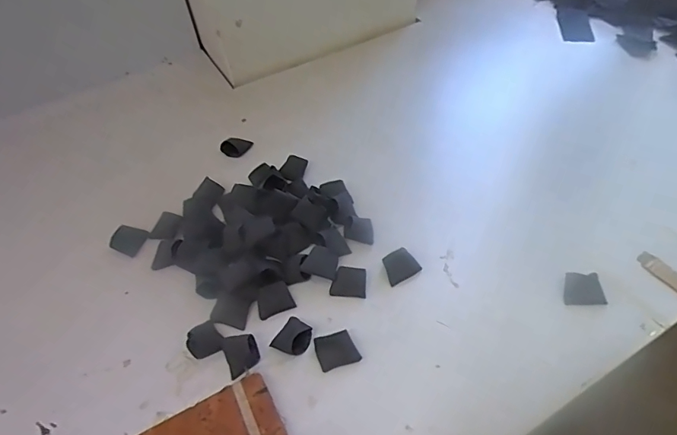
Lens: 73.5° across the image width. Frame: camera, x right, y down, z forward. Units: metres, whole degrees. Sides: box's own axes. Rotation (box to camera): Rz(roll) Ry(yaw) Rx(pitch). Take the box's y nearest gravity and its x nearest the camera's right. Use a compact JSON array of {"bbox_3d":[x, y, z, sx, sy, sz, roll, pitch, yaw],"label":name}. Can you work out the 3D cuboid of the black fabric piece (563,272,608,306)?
[{"bbox_3d":[0.278,0.081,0.512,0.042,0.019,0.032,1,49,6],"label":"black fabric piece"}]

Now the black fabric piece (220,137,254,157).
[{"bbox_3d":[-0.159,-0.111,0.712,0.048,0.034,0.017,-18,50,-11],"label":"black fabric piece"}]

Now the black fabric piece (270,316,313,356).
[{"bbox_3d":[-0.050,0.130,0.499,0.038,0.016,0.041,22,55,22],"label":"black fabric piece"}]

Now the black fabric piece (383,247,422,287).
[{"bbox_3d":[0.076,0.057,0.549,0.040,0.021,0.033,-23,51,-14],"label":"black fabric piece"}]

